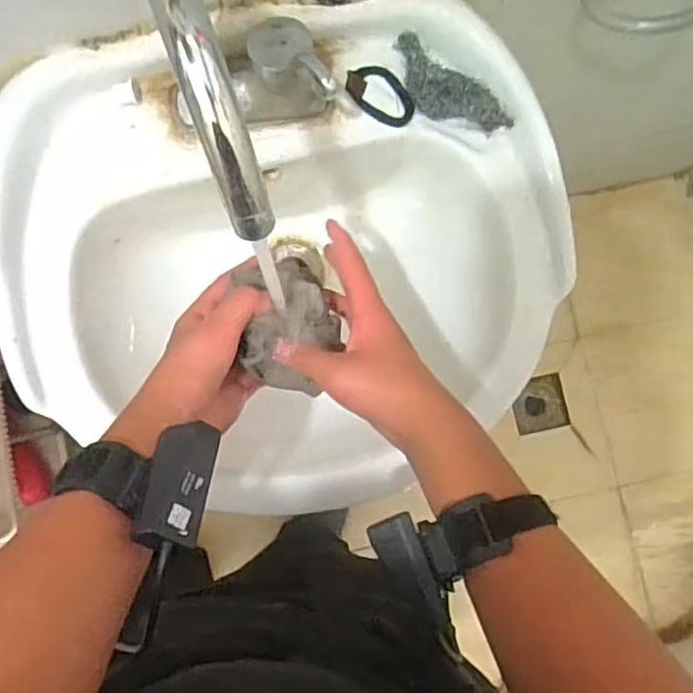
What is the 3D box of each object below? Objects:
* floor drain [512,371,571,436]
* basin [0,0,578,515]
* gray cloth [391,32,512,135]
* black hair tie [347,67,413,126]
[{"bbox_3d":[0.373,0.112,1.310,0.102,0.046,0.103,-10,85,-4],"label":"floor drain"},{"bbox_3d":[-0.047,-0.062,0.579,0.453,0.203,0.374,-14,85,-5],"label":"basin"},{"bbox_3d":[0.082,-0.212,0.560,0.114,0.032,0.043,35,84,1],"label":"gray cloth"},{"bbox_3d":[0.030,-0.212,0.568,0.040,0.010,0.063,-41,88,-6],"label":"black hair tie"}]

